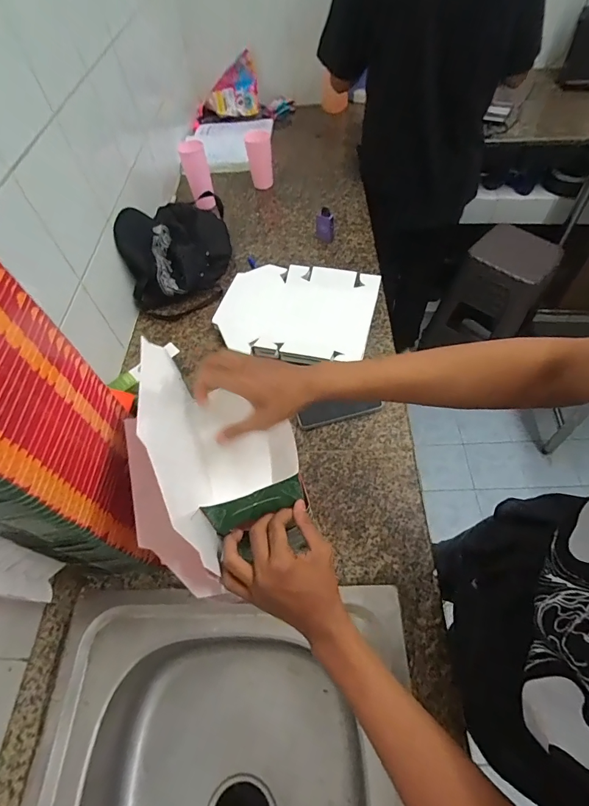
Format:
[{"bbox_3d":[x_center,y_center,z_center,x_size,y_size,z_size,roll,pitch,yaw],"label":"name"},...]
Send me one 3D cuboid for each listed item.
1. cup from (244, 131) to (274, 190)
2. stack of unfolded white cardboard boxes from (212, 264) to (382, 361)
[{"bbox_3d":[-0.105,-0.757,1.230,0.073,0.146,0.066,-2,56,2],"label":"cup"},{"bbox_3d":[0.006,-0.216,0.926,0.343,0.046,0.269,12,58,12],"label":"stack of unfolded white cardboard boxes"}]

